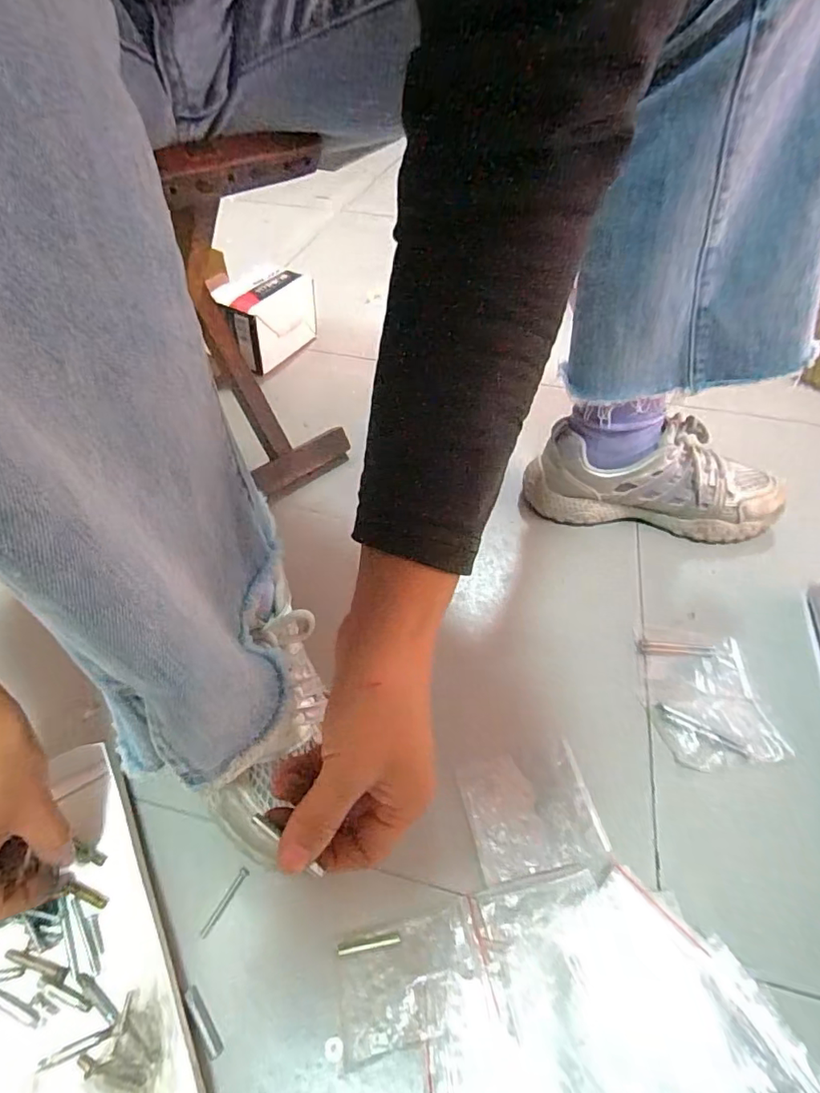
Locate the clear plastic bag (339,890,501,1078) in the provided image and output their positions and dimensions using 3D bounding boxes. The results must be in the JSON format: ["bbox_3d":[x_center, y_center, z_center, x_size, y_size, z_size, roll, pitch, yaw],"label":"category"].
[{"bbox_3d":[0.002,0.235,0.287,0.082,0.006,0.054,-9,48,-11],"label":"clear plastic bag"}]

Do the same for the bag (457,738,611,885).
[{"bbox_3d":[0.077,0.170,0.343,0.077,0.009,0.074,-8,48,-9],"label":"bag"}]

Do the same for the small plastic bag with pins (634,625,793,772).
[{"bbox_3d":[0.224,0.112,0.406,0.087,0.009,0.114,2,47,0],"label":"small plastic bag with pins"}]

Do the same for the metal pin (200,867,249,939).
[{"bbox_3d":[-0.110,0.211,0.312,0.006,0.004,0.039,24,51,19],"label":"metal pin"}]

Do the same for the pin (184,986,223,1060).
[{"bbox_3d":[-0.109,0.249,0.275,0.007,0.005,0.034,-31,55,-27],"label":"pin"}]

